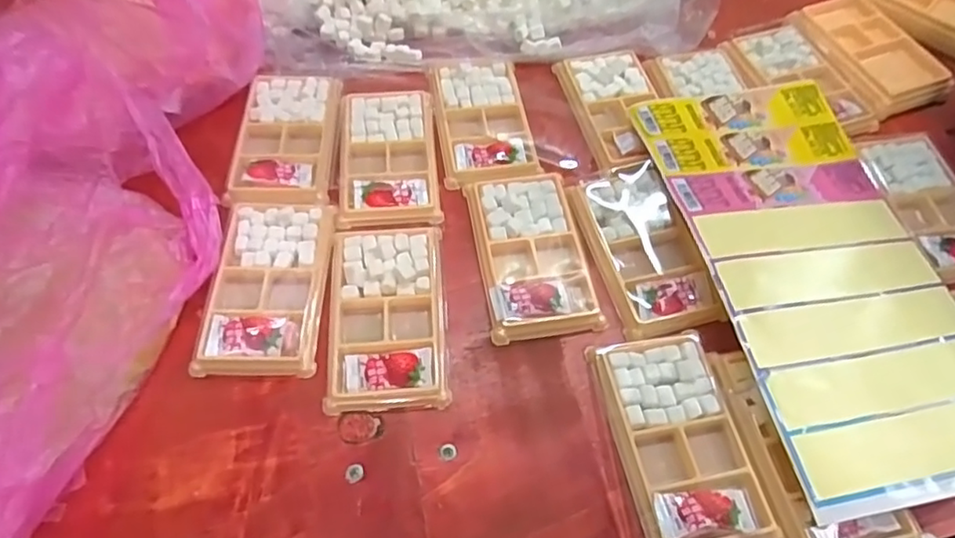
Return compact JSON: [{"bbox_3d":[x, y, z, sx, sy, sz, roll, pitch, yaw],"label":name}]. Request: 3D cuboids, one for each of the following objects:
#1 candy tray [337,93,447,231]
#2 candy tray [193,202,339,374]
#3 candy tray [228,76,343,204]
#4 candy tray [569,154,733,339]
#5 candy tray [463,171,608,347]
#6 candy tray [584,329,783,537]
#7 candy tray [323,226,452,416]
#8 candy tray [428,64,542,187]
[{"bbox_3d":[-0.072,-0.094,0.493,0.077,0.013,0.135,-4,59,-4],"label":"candy tray"},{"bbox_3d":[-0.146,0.010,0.429,0.079,0.010,0.131,1,59,-1],"label":"candy tray"},{"bbox_3d":[-0.156,-0.109,0.499,0.077,0.012,0.137,0,59,-2],"label":"candy tray"},{"bbox_3d":[0.125,-0.019,0.446,0.074,0.013,0.135,-13,60,-9],"label":"candy tray"},{"bbox_3d":[0.040,-0.016,0.445,0.078,0.012,0.134,-8,60,-6],"label":"candy tray"},{"bbox_3d":[0.127,0.105,0.377,0.077,0.017,0.135,-9,60,-7],"label":"candy tray"},{"bbox_3d":[-0.062,0.028,0.418,0.078,0.012,0.134,-3,59,-3],"label":"candy tray"},{"bbox_3d":[0.004,-0.128,0.517,0.077,0.013,0.132,-7,59,-5],"label":"candy tray"}]

